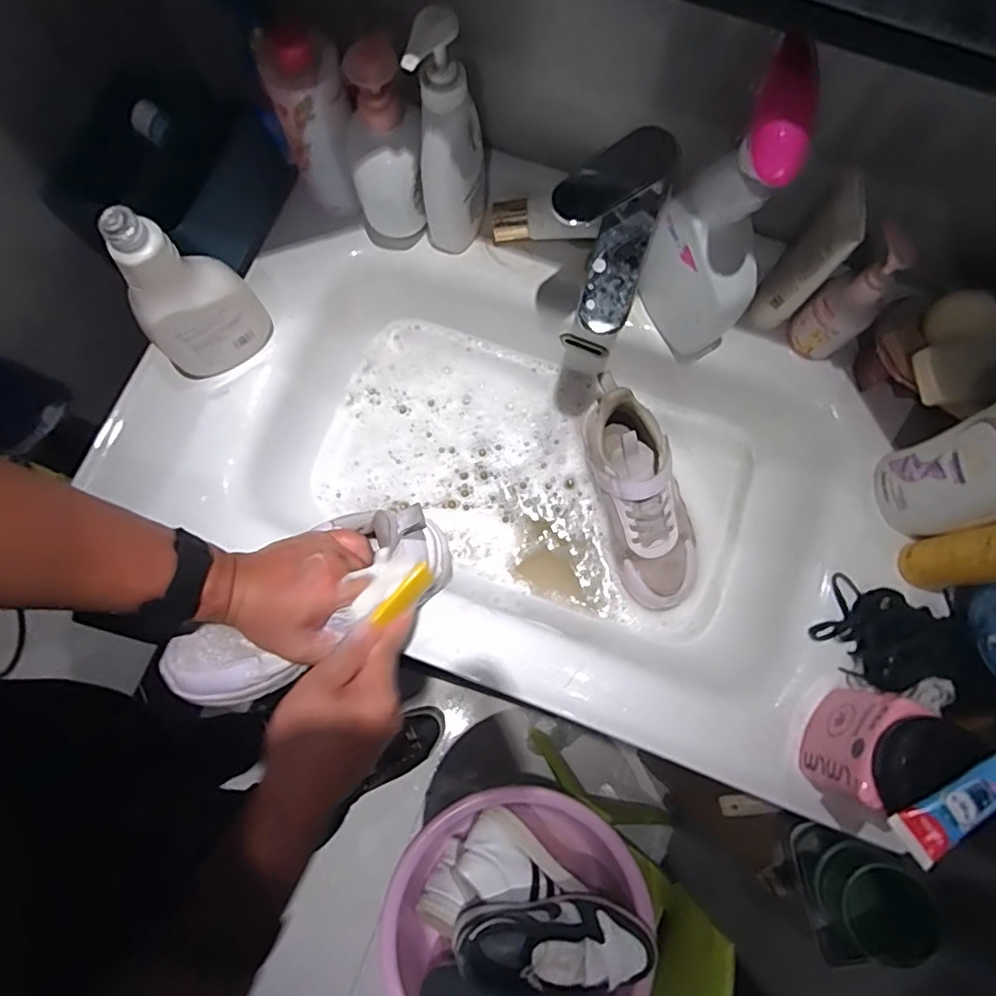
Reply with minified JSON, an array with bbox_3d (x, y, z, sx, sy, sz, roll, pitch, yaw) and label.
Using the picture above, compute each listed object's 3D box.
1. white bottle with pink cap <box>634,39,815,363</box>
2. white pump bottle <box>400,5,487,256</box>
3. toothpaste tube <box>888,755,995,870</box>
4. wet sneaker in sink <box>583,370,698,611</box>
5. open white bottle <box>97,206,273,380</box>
[{"bbox_3d":[0.180,-0.207,0.463,0.061,0.261,0.091,-18,79,-4],"label":"white bottle with pink cap"},{"bbox_3d":[-0.040,-0.303,0.500,0.066,0.217,0.043,-5,78,-1],"label":"white pump bottle"},{"bbox_3d":[0.319,0.193,0.377,0.123,0.019,0.030,-30,80,-6],"label":"toothpaste tube"},{"bbox_3d":[0.148,-0.007,0.604,0.083,0.076,0.243,-17,79,-4],"label":"wet sneaker in sink"},{"bbox_3d":[-0.265,-0.168,0.488,0.094,0.176,0.044,-43,81,-8],"label":"open white bottle"}]

